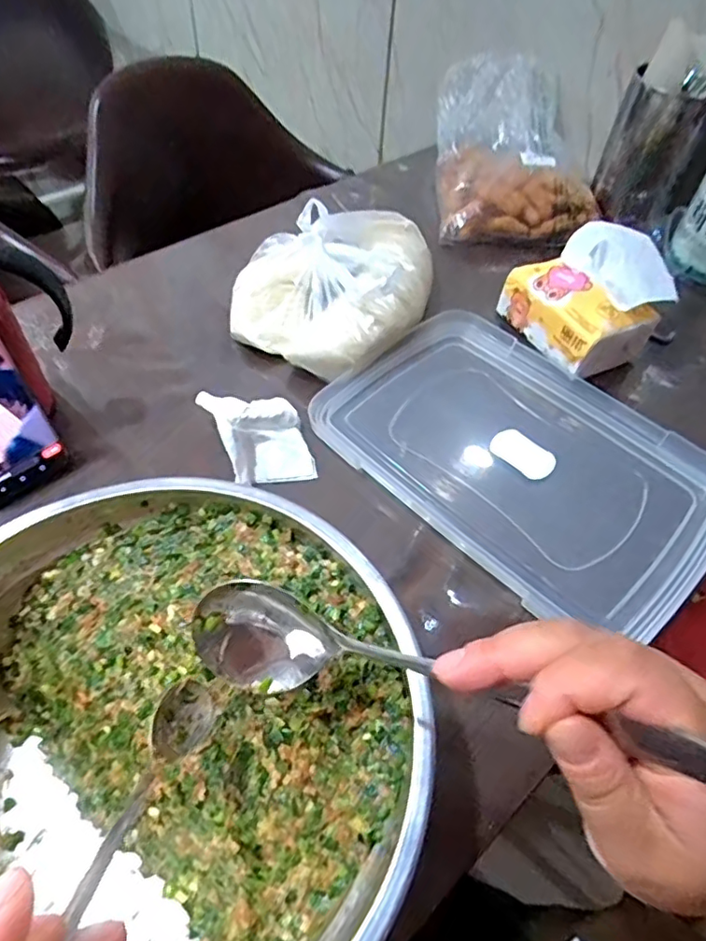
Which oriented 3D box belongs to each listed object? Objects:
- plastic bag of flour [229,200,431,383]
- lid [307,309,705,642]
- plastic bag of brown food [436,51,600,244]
[{"bbox_3d":[-0.017,-0.183,0.565,0.165,0.072,0.200,28,55,16],"label":"plastic bag of flour"},{"bbox_3d":[0.136,-0.012,0.485,0.304,0.027,0.210,39,59,23],"label":"lid"},{"bbox_3d":[0.197,-0.397,0.721,0.176,0.105,0.258,4,52,-1],"label":"plastic bag of brown food"}]

